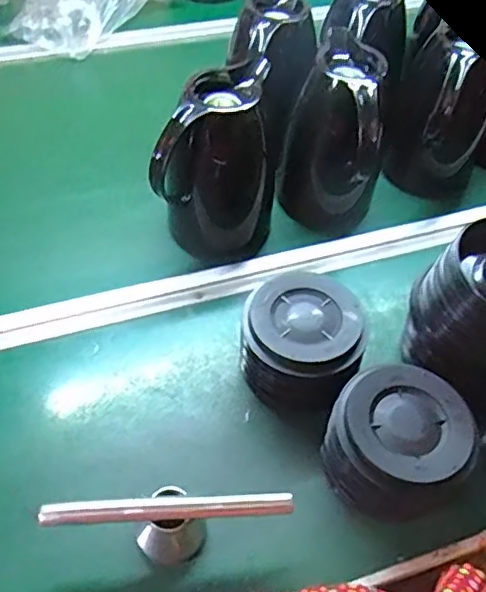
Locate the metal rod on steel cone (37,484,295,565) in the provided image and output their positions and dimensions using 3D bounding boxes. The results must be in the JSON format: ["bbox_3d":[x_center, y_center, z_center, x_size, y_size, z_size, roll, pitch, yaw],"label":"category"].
[{"bbox_3d":[-0.062,0.192,0.506,0.196,0.068,0.045,3,52,-1],"label":"metal rod on steel cone"}]

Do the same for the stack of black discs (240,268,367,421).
[{"bbox_3d":[0.056,0.050,0.607,0.118,0.091,0.119,19,53,11],"label":"stack of black discs"}]

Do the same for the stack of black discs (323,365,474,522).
[{"bbox_3d":[0.140,0.137,0.548,0.129,0.093,0.116,38,59,23],"label":"stack of black discs"}]

